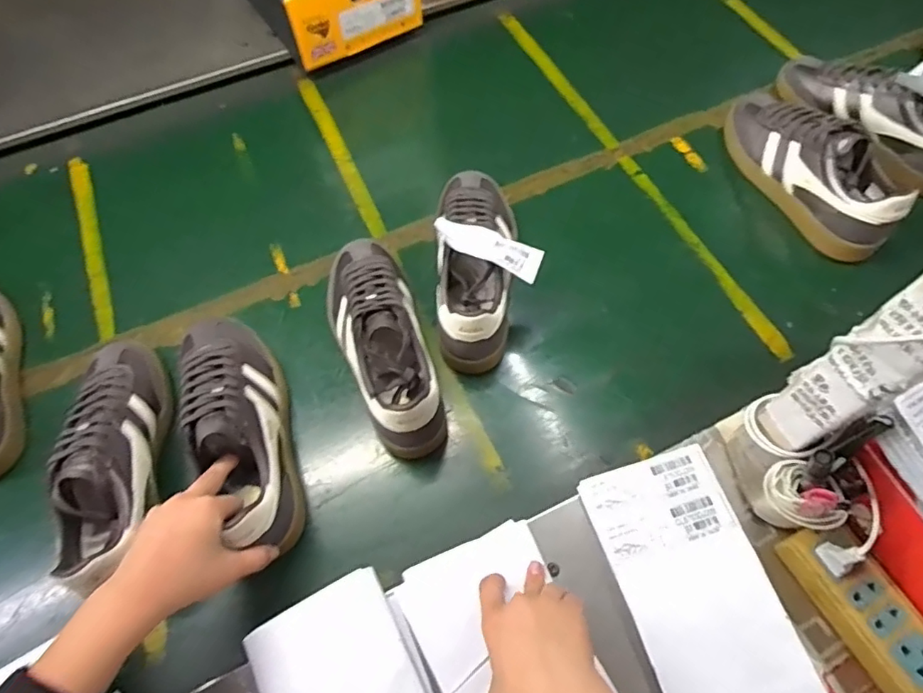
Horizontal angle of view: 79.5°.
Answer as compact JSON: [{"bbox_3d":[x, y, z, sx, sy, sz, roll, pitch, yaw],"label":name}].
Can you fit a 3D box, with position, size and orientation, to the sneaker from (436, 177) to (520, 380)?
[{"bbox_3d":[0.019,-0.106,0.641,0.091,0.096,0.257,-1,62,2],"label":"sneaker"}]

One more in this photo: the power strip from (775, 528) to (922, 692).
[{"bbox_3d":[0.333,0.221,0.454,0.060,0.028,0.151,-27,64,-11],"label":"power strip"}]

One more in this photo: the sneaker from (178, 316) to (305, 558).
[{"bbox_3d":[-0.220,0.068,0.547,0.084,0.085,0.256,-24,61,-10],"label":"sneaker"}]

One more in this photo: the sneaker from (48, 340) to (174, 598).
[{"bbox_3d":[-0.344,0.096,0.539,0.079,0.079,0.241,-10,62,-2],"label":"sneaker"}]

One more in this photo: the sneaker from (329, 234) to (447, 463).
[{"bbox_3d":[-0.082,-0.012,0.593,0.092,0.099,0.250,-24,64,-10],"label":"sneaker"}]

